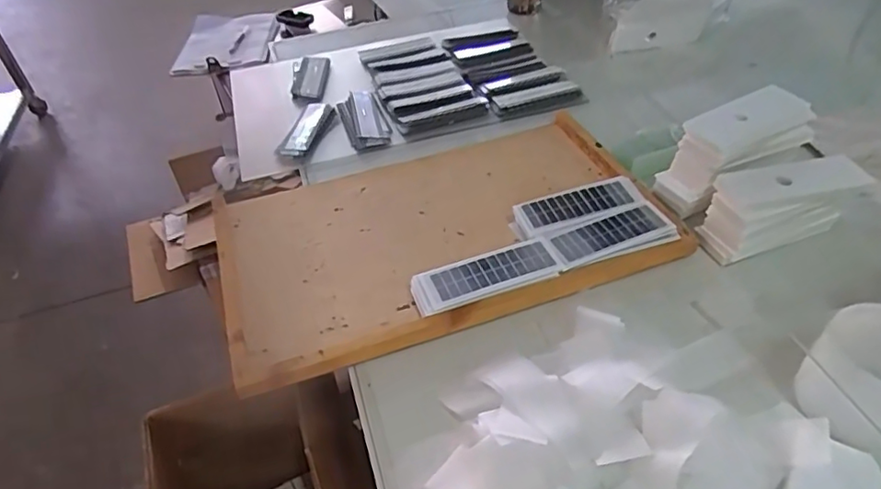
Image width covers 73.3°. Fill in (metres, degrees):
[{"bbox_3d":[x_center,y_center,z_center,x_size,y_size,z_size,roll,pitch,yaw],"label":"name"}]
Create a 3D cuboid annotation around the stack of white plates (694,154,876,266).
[{"bbox_3d":[0.367,-0.042,0.649,0.159,0.078,0.068,-16,44,-10],"label":"stack of white plates"}]

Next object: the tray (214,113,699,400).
[{"bbox_3d":[-0.003,-0.032,0.695,0.493,0.030,0.306,-18,45,-12],"label":"tray"}]

